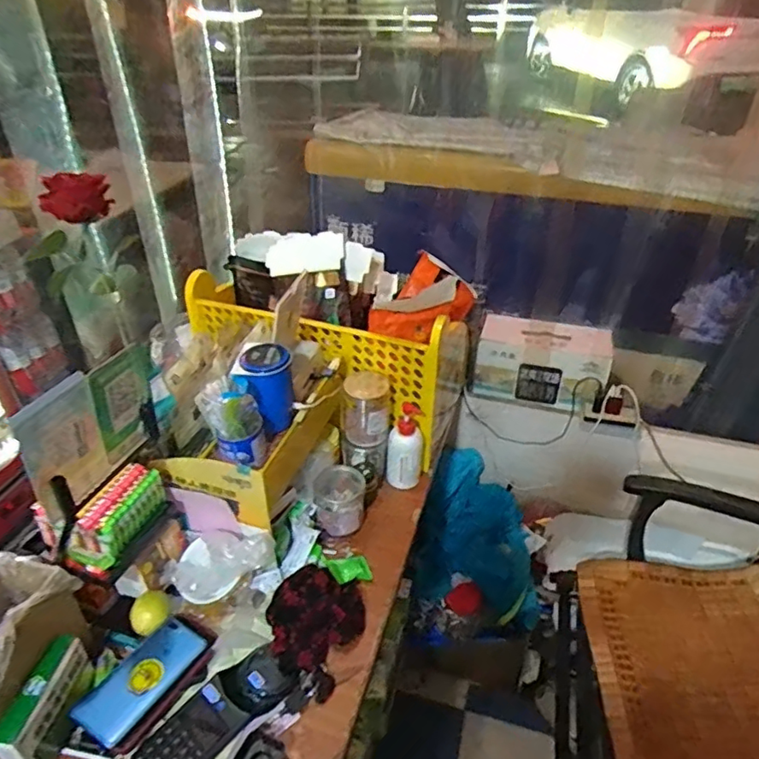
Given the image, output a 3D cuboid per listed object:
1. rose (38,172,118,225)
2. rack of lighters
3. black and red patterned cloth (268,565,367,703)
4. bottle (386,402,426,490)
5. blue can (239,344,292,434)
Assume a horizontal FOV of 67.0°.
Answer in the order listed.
[{"bbox_3d":[-0.308,-0.183,0.583,0.065,0.050,0.048,-18,40,-22],"label":"rose"},{"bbox_3d":[-0.353,0.187,0.766,0.052,0.093,0.143,11,38,14],"label":"rack of lighters"},{"bbox_3d":[-0.096,0.334,0.804,0.131,0.061,0.154,15,39,19],"label":"black and red patterned cloth"},{"bbox_3d":[0.046,0.122,1.027,0.062,0.148,0.058,4,37,5],"label":"bottle"},{"bbox_3d":[-0.165,0.016,0.837,0.075,0.112,0.074,0,37,0],"label":"blue can"}]

